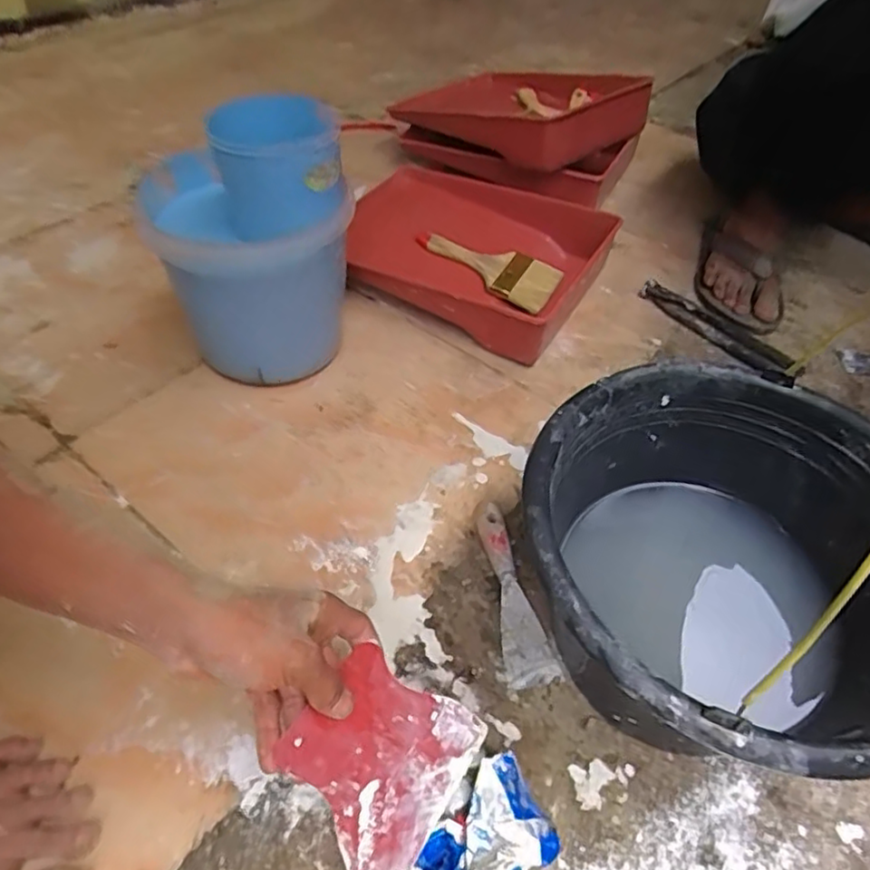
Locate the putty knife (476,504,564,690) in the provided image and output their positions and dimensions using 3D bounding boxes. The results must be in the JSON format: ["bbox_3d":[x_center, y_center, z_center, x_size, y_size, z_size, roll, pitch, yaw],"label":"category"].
[{"bbox_3d":[0.064,0.140,0.561,0.042,0.025,0.160,-10,51,-13],"label":"putty knife"}]

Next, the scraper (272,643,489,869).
[{"bbox_3d":[-0.035,0.207,0.407,0.107,0.005,0.119,43,49,1],"label":"scraper"}]

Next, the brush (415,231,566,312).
[{"bbox_3d":[0.070,-0.238,0.862,0.209,0.027,0.087,34,55,23],"label":"brush"}]

